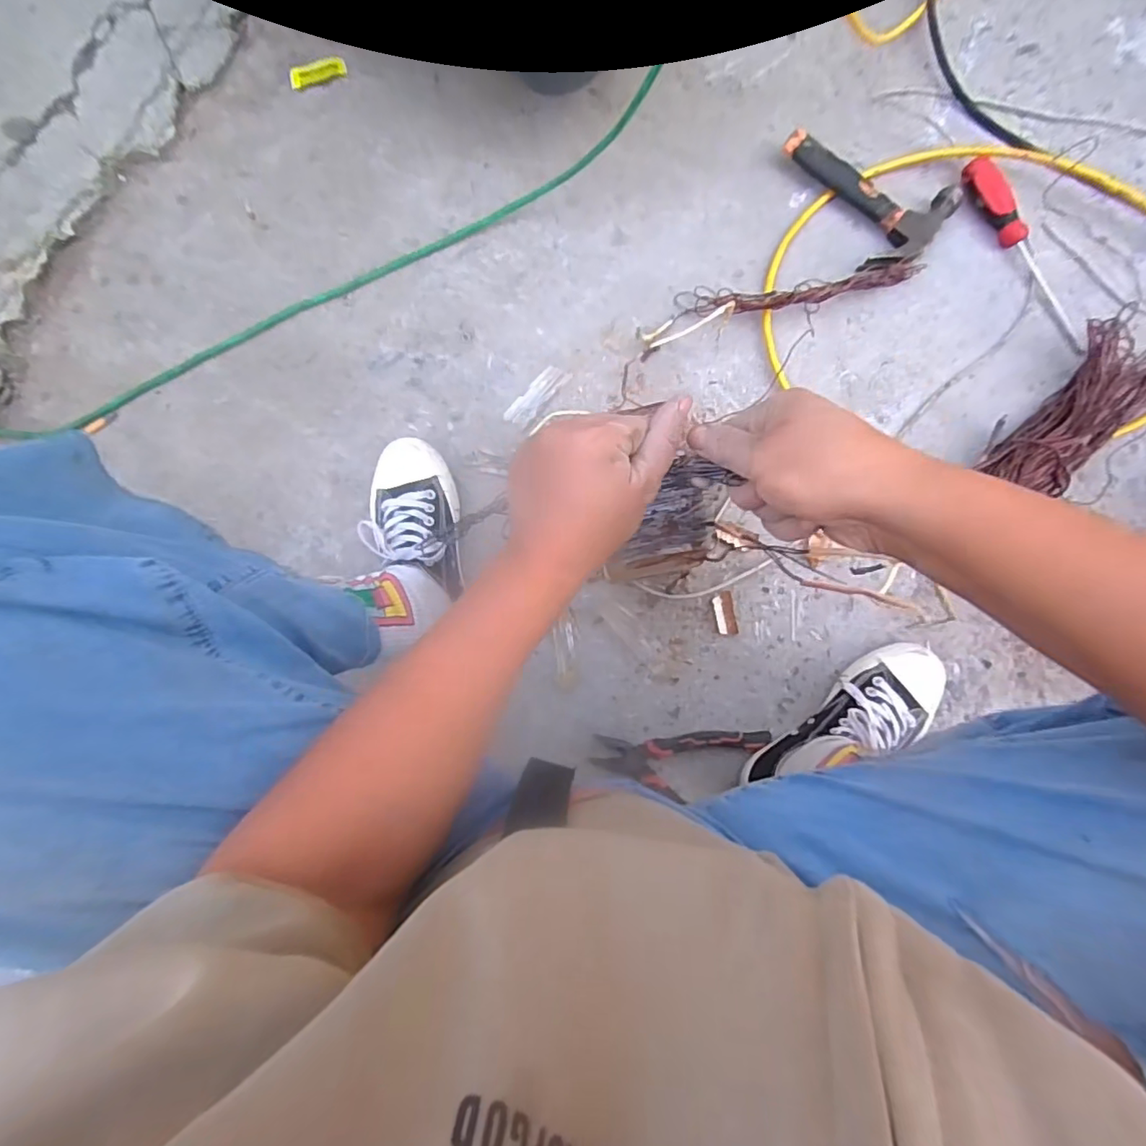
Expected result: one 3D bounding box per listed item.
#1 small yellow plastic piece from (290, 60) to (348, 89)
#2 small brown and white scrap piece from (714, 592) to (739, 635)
[{"bbox_3d":[-0.307,-0.603,0.672,0.071,0.015,0.017,-13,87,2],"label":"small yellow plastic piece"},{"bbox_3d":[0.172,0.046,0.631,0.024,0.008,0.048,-9,86,0],"label":"small brown and white scrap piece"}]

